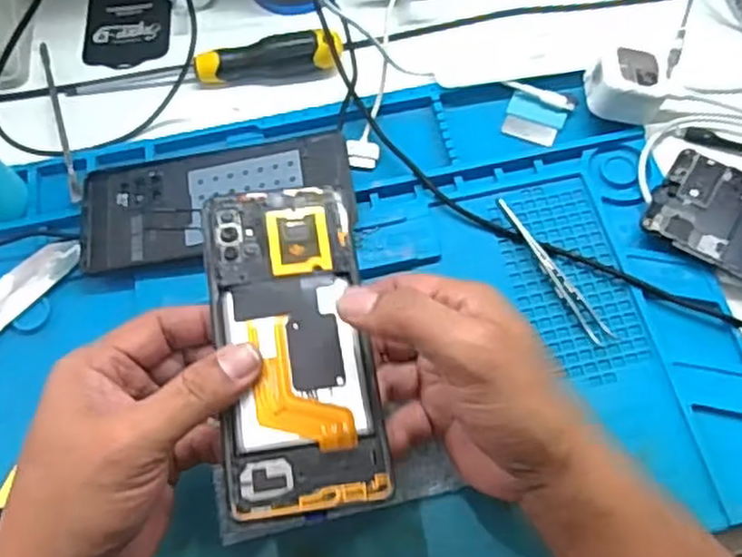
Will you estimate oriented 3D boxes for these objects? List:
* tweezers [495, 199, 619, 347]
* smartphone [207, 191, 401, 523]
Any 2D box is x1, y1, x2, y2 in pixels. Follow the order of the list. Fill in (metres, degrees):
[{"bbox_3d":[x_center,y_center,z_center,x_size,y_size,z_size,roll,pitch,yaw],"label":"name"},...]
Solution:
[{"bbox_3d":[0.109,-0.006,0.437,0.011,0.013,0.105,-29,65,-11],"label":"tweezers"},{"bbox_3d":[-0.038,0.029,0.348,0.071,0.008,0.158,-11,69,-2],"label":"smartphone"}]

